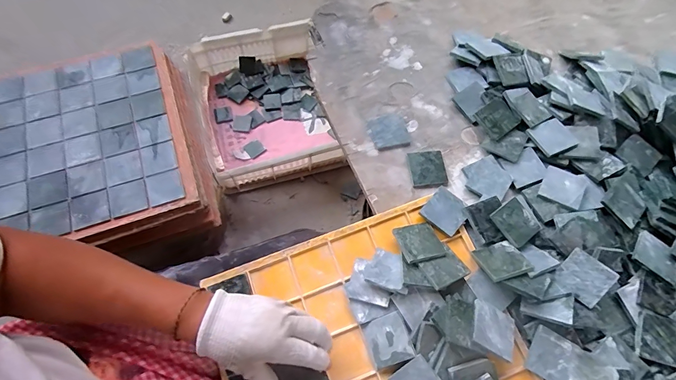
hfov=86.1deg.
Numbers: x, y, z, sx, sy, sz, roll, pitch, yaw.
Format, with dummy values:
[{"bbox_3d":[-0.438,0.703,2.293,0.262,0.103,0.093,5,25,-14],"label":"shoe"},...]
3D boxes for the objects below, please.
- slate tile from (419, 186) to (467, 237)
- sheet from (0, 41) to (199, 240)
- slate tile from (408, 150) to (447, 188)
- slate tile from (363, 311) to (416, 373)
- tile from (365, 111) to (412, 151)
[{"bbox_3d":[0.137,0.027,0.458,0.050,0.008,0.049,39,72,17],"label":"slate tile"},{"bbox_3d":[-0.392,-0.064,0.533,0.301,0.014,0.284,-20,78,-12],"label":"sheet"},{"bbox_3d":[0.124,-0.029,0.502,0.049,0.004,0.053,-5,67,-6],"label":"slate tile"},{"bbox_3d":[0.056,0.168,0.405,0.049,0.004,0.050,-31,65,19],"label":"slate tile"},{"bbox_3d":[0.073,-0.083,0.523,0.054,0.008,0.055,-20,69,-11],"label":"tile"}]

